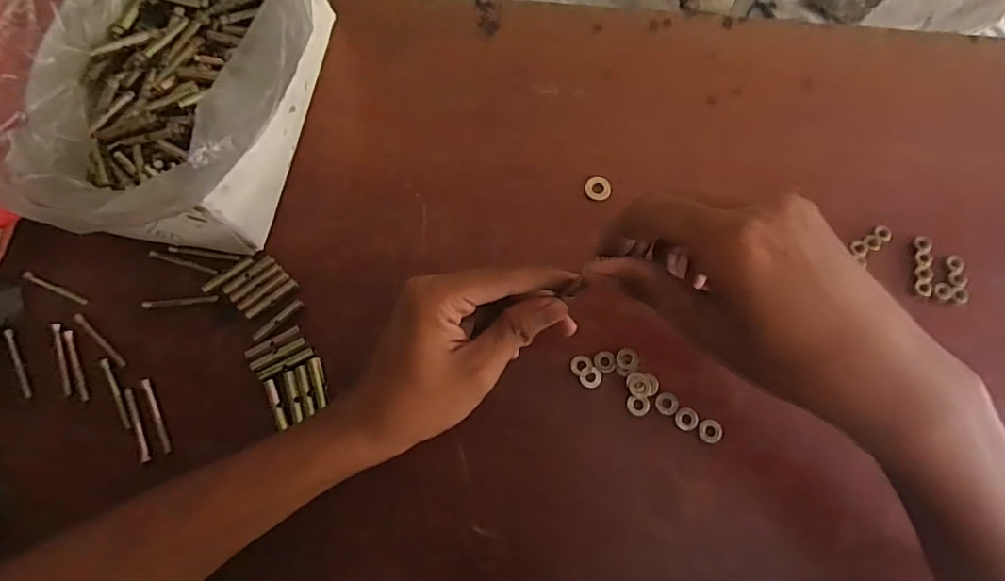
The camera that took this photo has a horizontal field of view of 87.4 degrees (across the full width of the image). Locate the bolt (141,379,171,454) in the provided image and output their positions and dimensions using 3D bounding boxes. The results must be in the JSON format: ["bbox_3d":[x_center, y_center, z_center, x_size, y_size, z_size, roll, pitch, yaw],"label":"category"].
[{"bbox_3d":[-0.211,0.076,0.319,0.005,0.004,0.048,-27,77,-5],"label":"bolt"}]

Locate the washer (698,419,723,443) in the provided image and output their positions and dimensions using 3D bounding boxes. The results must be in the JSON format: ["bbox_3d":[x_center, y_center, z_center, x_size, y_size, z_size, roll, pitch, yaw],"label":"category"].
[{"bbox_3d":[0.125,0.084,0.315,0.014,0.004,0.013,0,76,1],"label":"washer"}]

